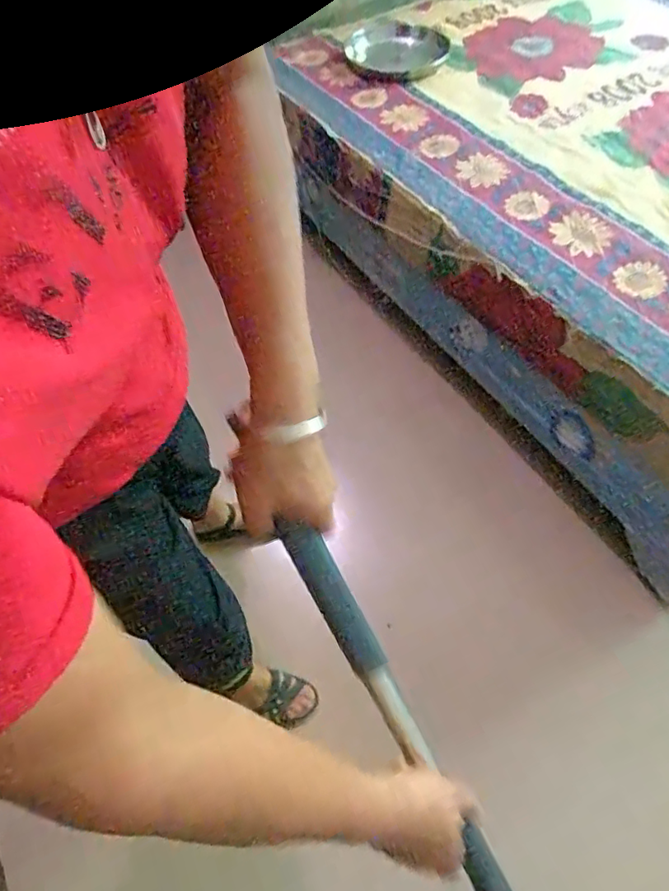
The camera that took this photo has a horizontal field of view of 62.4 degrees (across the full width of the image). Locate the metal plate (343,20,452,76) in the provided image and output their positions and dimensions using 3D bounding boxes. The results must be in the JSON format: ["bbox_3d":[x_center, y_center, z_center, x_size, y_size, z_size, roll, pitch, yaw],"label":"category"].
[{"bbox_3d":[0.163,-1.053,1.469,0.267,0.020,0.183,24,78,14],"label":"metal plate"}]

